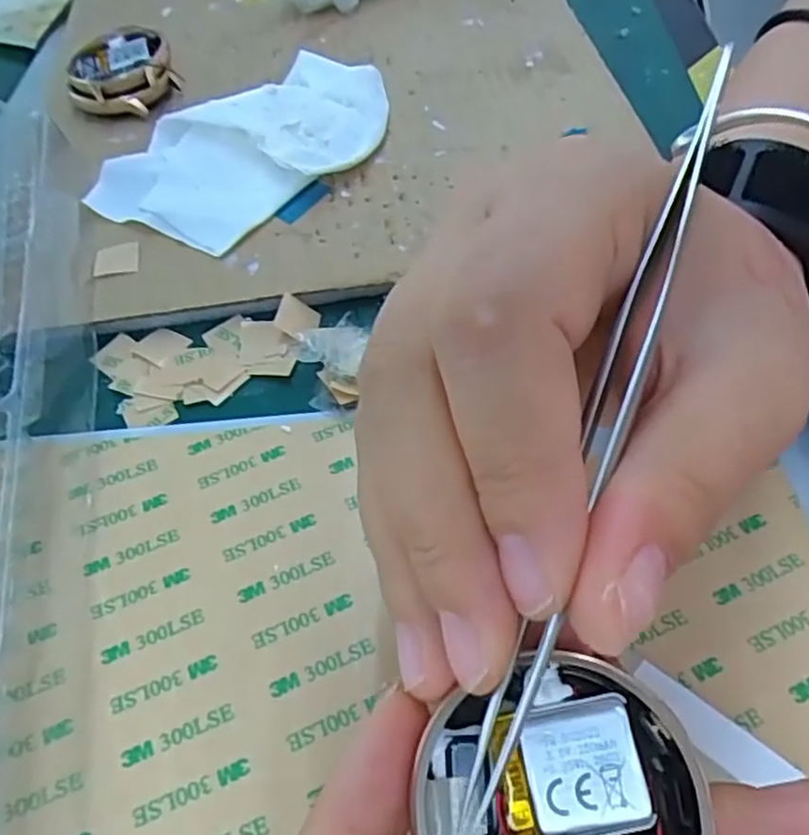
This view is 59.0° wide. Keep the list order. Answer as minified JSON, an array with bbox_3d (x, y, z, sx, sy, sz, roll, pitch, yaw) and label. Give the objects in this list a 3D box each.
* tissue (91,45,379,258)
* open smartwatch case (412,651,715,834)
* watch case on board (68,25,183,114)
[{"bbox_3d":[-0.058,-0.107,0.280,0.119,0.016,0.072,-37,60,-20],"label":"tissue"},{"bbox_3d":[0.024,0.057,0.110,0.042,0.007,0.037,1,55,5],"label":"open smartwatch case"},{"bbox_3d":[-0.125,-0.153,0.318,0.044,0.018,0.050,-16,55,-7],"label":"watch case on board"}]

